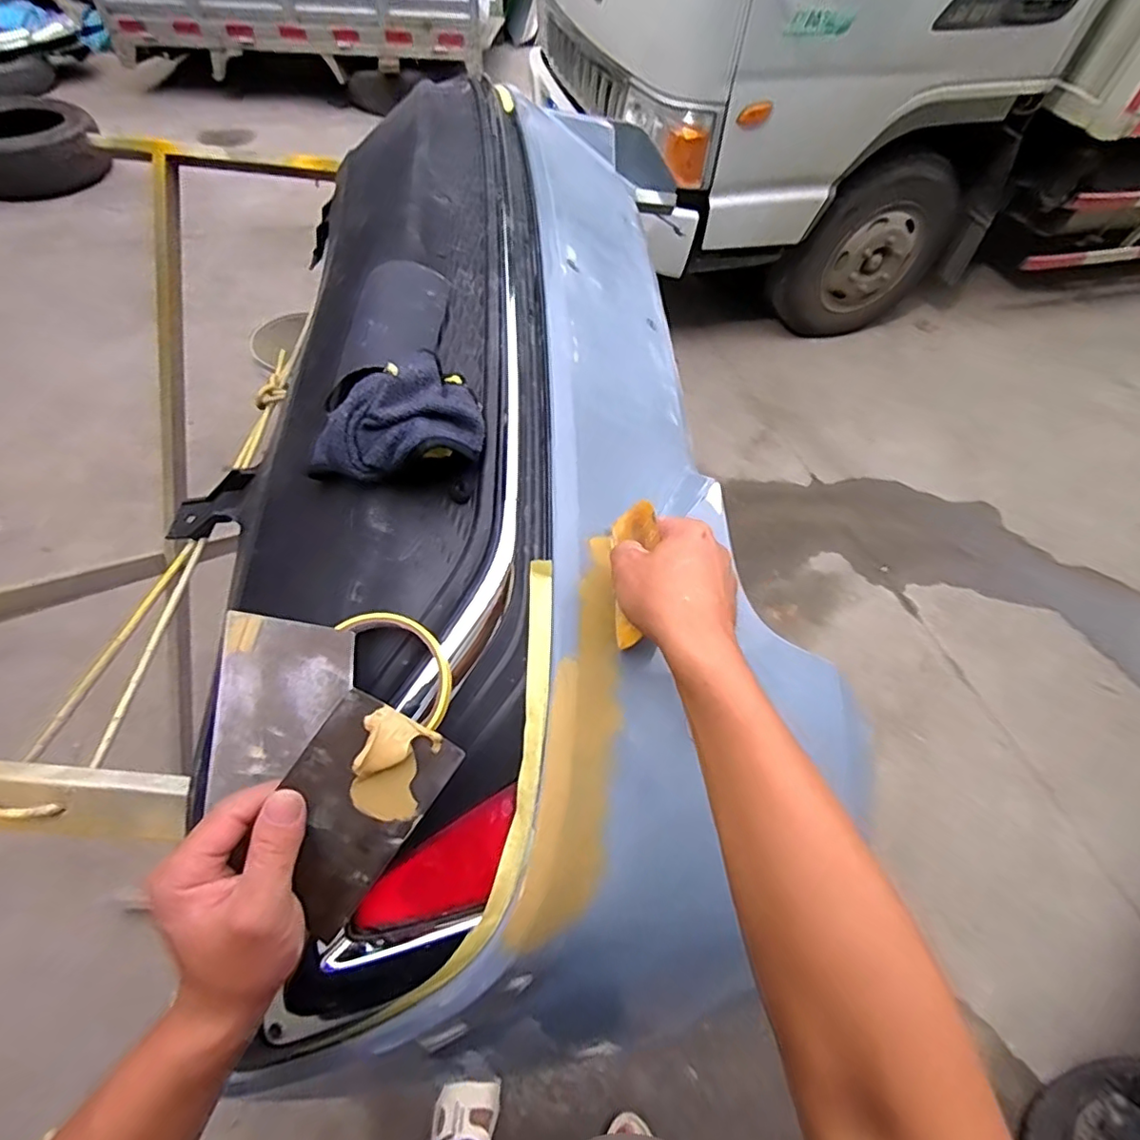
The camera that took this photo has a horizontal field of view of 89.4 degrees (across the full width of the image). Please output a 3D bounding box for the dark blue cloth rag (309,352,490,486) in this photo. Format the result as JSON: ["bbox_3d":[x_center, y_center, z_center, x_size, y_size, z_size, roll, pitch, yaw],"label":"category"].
[{"bbox_3d":[-0.120,-0.110,0.407,0.112,0.054,0.101,-8,57,-10],"label":"dark blue cloth rag"}]

